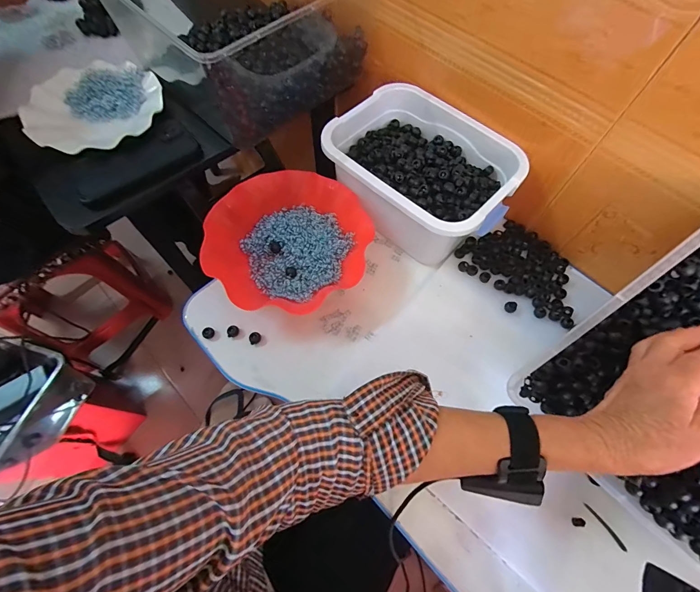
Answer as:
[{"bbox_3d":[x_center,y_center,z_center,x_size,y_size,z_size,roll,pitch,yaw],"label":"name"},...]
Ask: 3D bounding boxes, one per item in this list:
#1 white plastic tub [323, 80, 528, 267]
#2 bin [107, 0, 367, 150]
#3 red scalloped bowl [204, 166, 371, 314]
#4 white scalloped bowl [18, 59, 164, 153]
[{"bbox_3d":[0.104,-0.176,0.508,0.246,0.111,0.195,41,71,16],"label":"white plastic tub"},{"bbox_3d":[-0.141,-0.405,0.497,0.294,0.143,0.281,-39,71,-17],"label":"bin"},{"bbox_3d":[-0.084,-0.078,0.493,0.220,0.064,0.204,0,65,-1],"label":"red scalloped bowl"},{"bbox_3d":[-0.355,-0.272,0.486,0.161,0.039,0.173,0,65,-1],"label":"white scalloped bowl"}]

